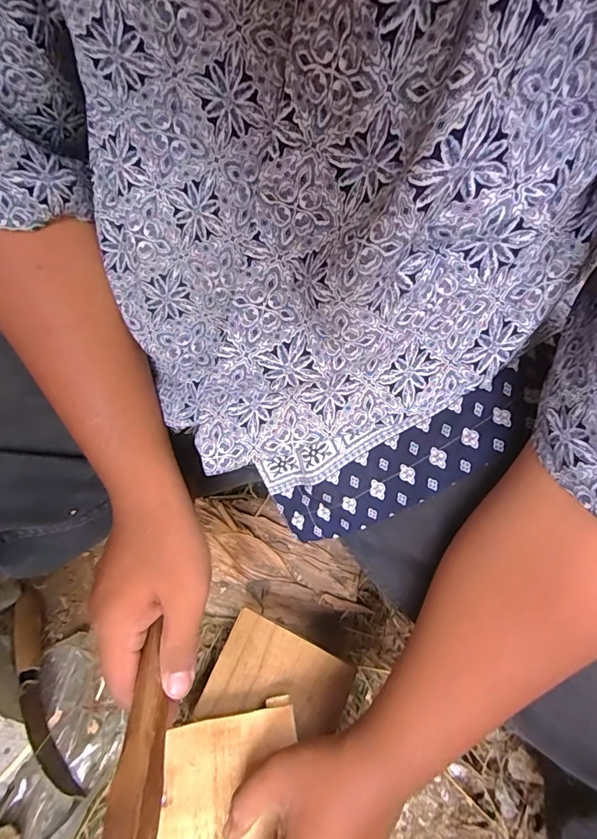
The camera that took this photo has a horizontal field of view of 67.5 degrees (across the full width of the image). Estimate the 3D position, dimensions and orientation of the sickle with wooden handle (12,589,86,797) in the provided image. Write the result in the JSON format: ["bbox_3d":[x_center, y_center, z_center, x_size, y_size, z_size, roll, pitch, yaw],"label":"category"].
[{"bbox_3d":[-0.258,0.263,0.439,0.029,0.034,0.201,-28,64,-11],"label":"sickle with wooden handle"}]

